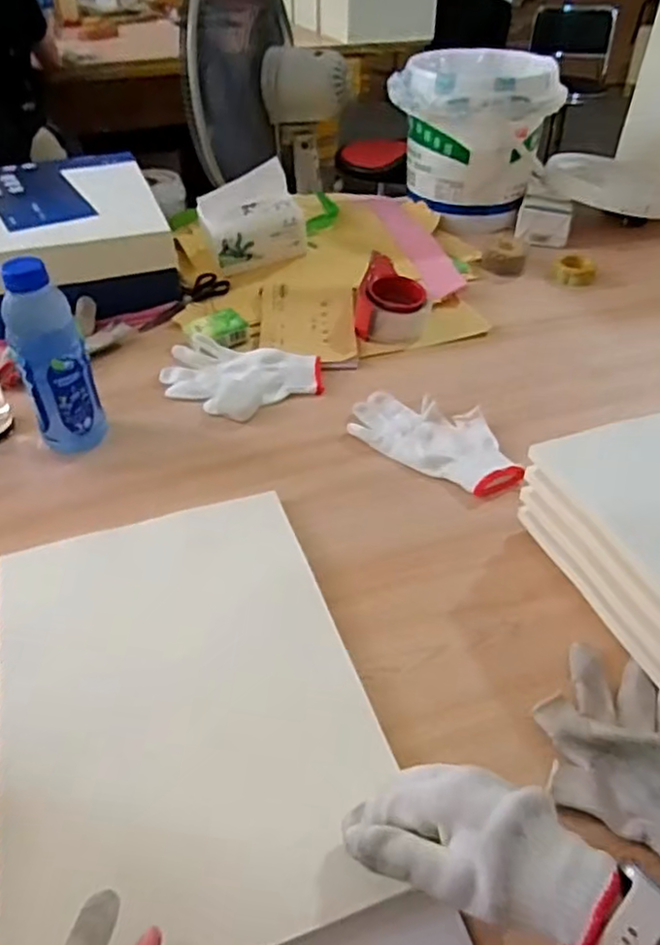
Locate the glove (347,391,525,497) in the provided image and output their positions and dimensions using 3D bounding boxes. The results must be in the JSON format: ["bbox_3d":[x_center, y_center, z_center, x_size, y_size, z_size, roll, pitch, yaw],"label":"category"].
[{"bbox_3d":[0.119,-0.041,0.742,0.200,0.016,0.103,26,48,26],"label":"glove"}]

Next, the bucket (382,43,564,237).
[{"bbox_3d":[0.253,-0.595,1.197,0.280,0.228,0.242,9,43,10],"label":"bucket"}]

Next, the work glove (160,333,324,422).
[{"bbox_3d":[-0.112,-0.117,0.825,0.195,0.019,0.131,11,43,12],"label":"work glove"}]

